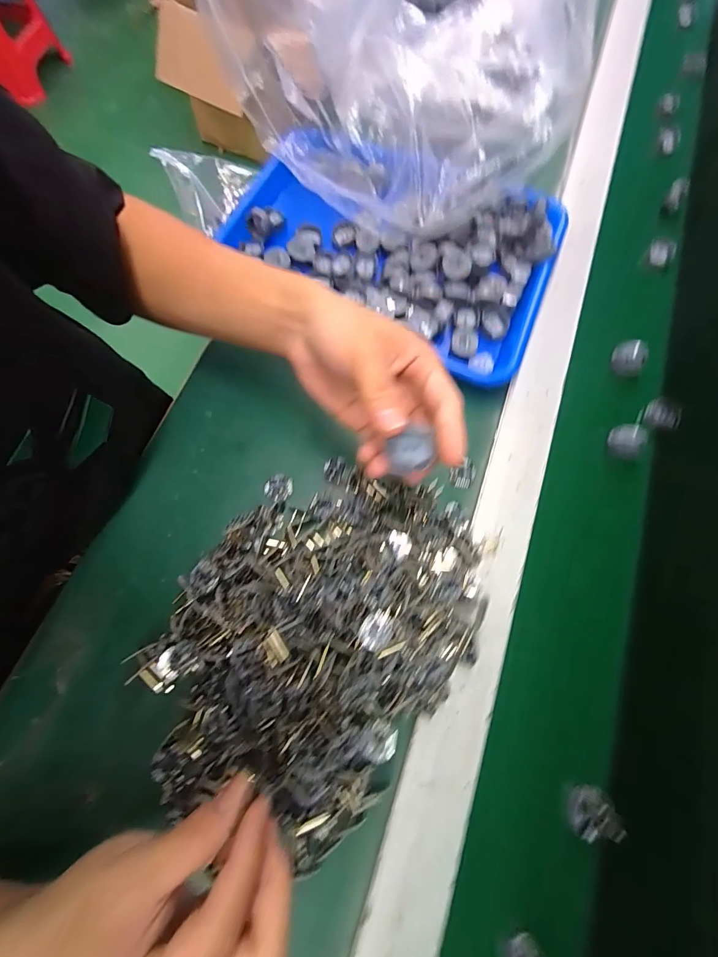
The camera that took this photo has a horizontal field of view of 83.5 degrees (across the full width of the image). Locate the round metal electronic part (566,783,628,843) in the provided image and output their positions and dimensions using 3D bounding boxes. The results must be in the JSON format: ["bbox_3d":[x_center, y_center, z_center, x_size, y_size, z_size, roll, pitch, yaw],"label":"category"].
[{"bbox_3d":[0.162,0.231,0.278,0.035,0.009,0.030,-3,72,0],"label":"round metal electronic part"}]

